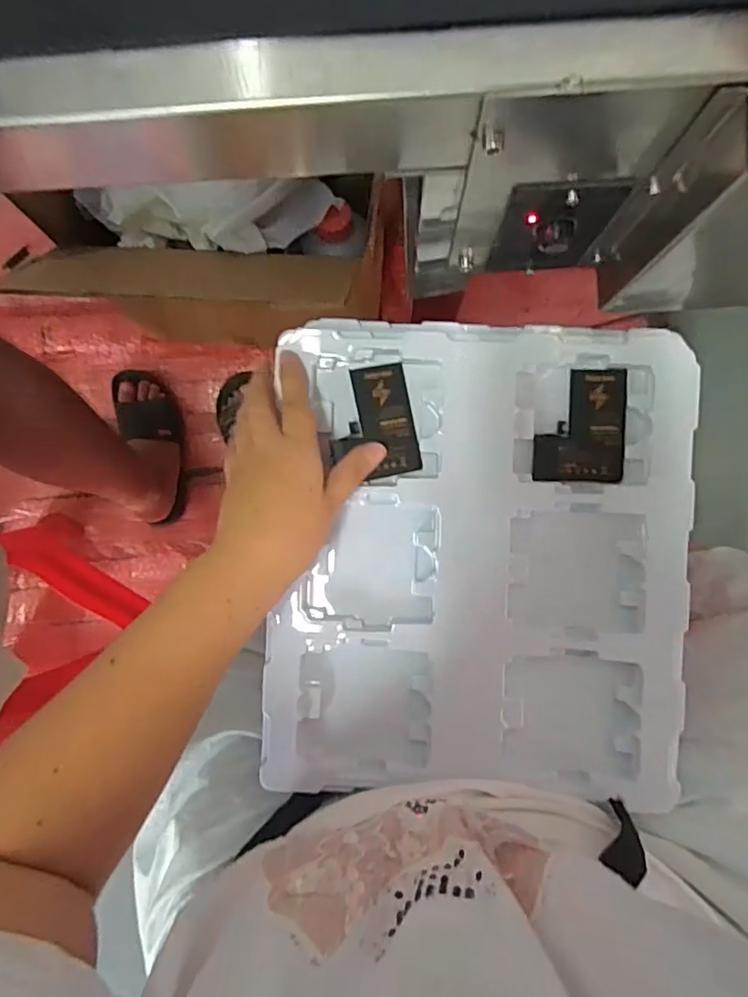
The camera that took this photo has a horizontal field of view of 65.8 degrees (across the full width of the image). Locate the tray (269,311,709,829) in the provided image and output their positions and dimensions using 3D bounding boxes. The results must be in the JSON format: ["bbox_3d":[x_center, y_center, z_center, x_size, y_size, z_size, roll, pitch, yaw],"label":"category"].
[{"bbox_3d":[0.075,0.040,0.396,0.280,0.021,0.317,2,88,2],"label":"tray"}]

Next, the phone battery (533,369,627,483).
[{"bbox_3d":[0.142,-0.050,0.394,0.061,0.005,0.076,2,90,2],"label":"phone battery"}]

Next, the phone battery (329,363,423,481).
[{"bbox_3d":[-0.001,-0.052,0.394,0.061,0.007,0.075,-10,89,-13],"label":"phone battery"}]

